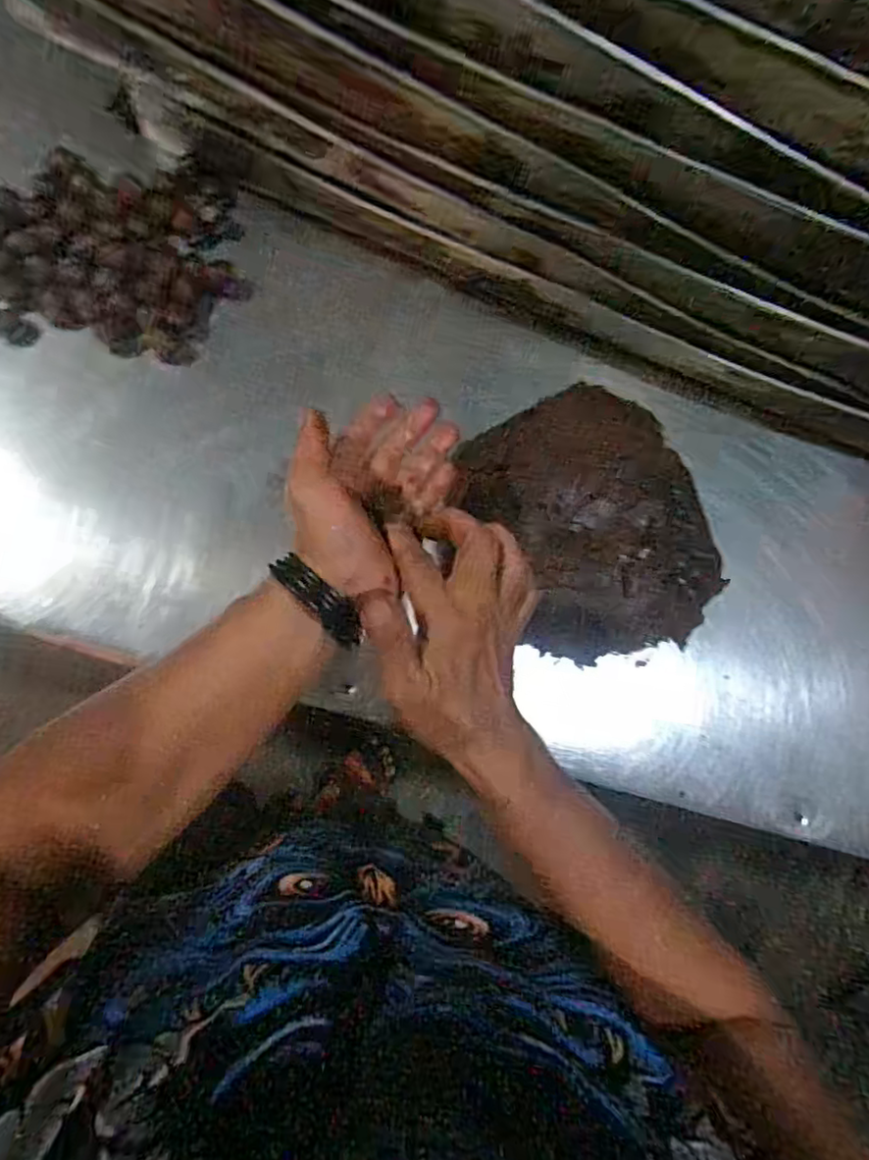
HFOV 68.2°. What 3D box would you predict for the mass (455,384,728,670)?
[{"bbox_3d":[0.121,-0.040,0.523,0.193,0.067,0.224,-27,85,-13],"label":"mass"}]

